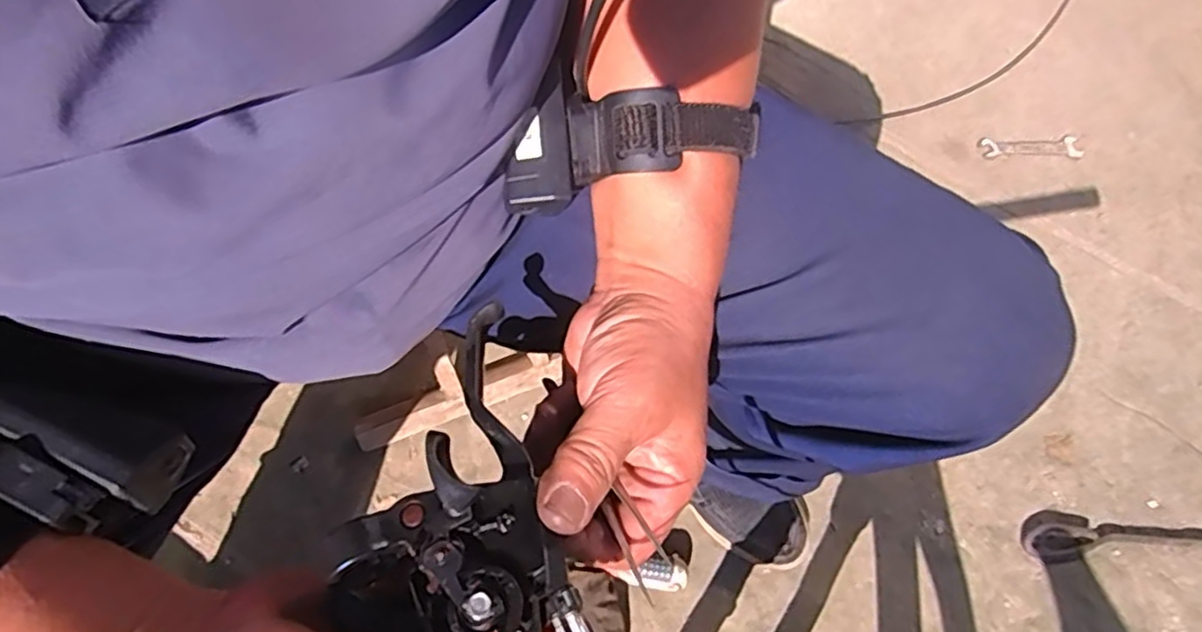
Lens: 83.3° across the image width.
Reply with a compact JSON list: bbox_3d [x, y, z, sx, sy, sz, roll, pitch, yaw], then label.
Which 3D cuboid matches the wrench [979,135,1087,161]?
[{"bbox_3d":[0.623,-0.243,0.978,0.139,0.010,0.036,0,67,-3],"label":"wrench"}]

